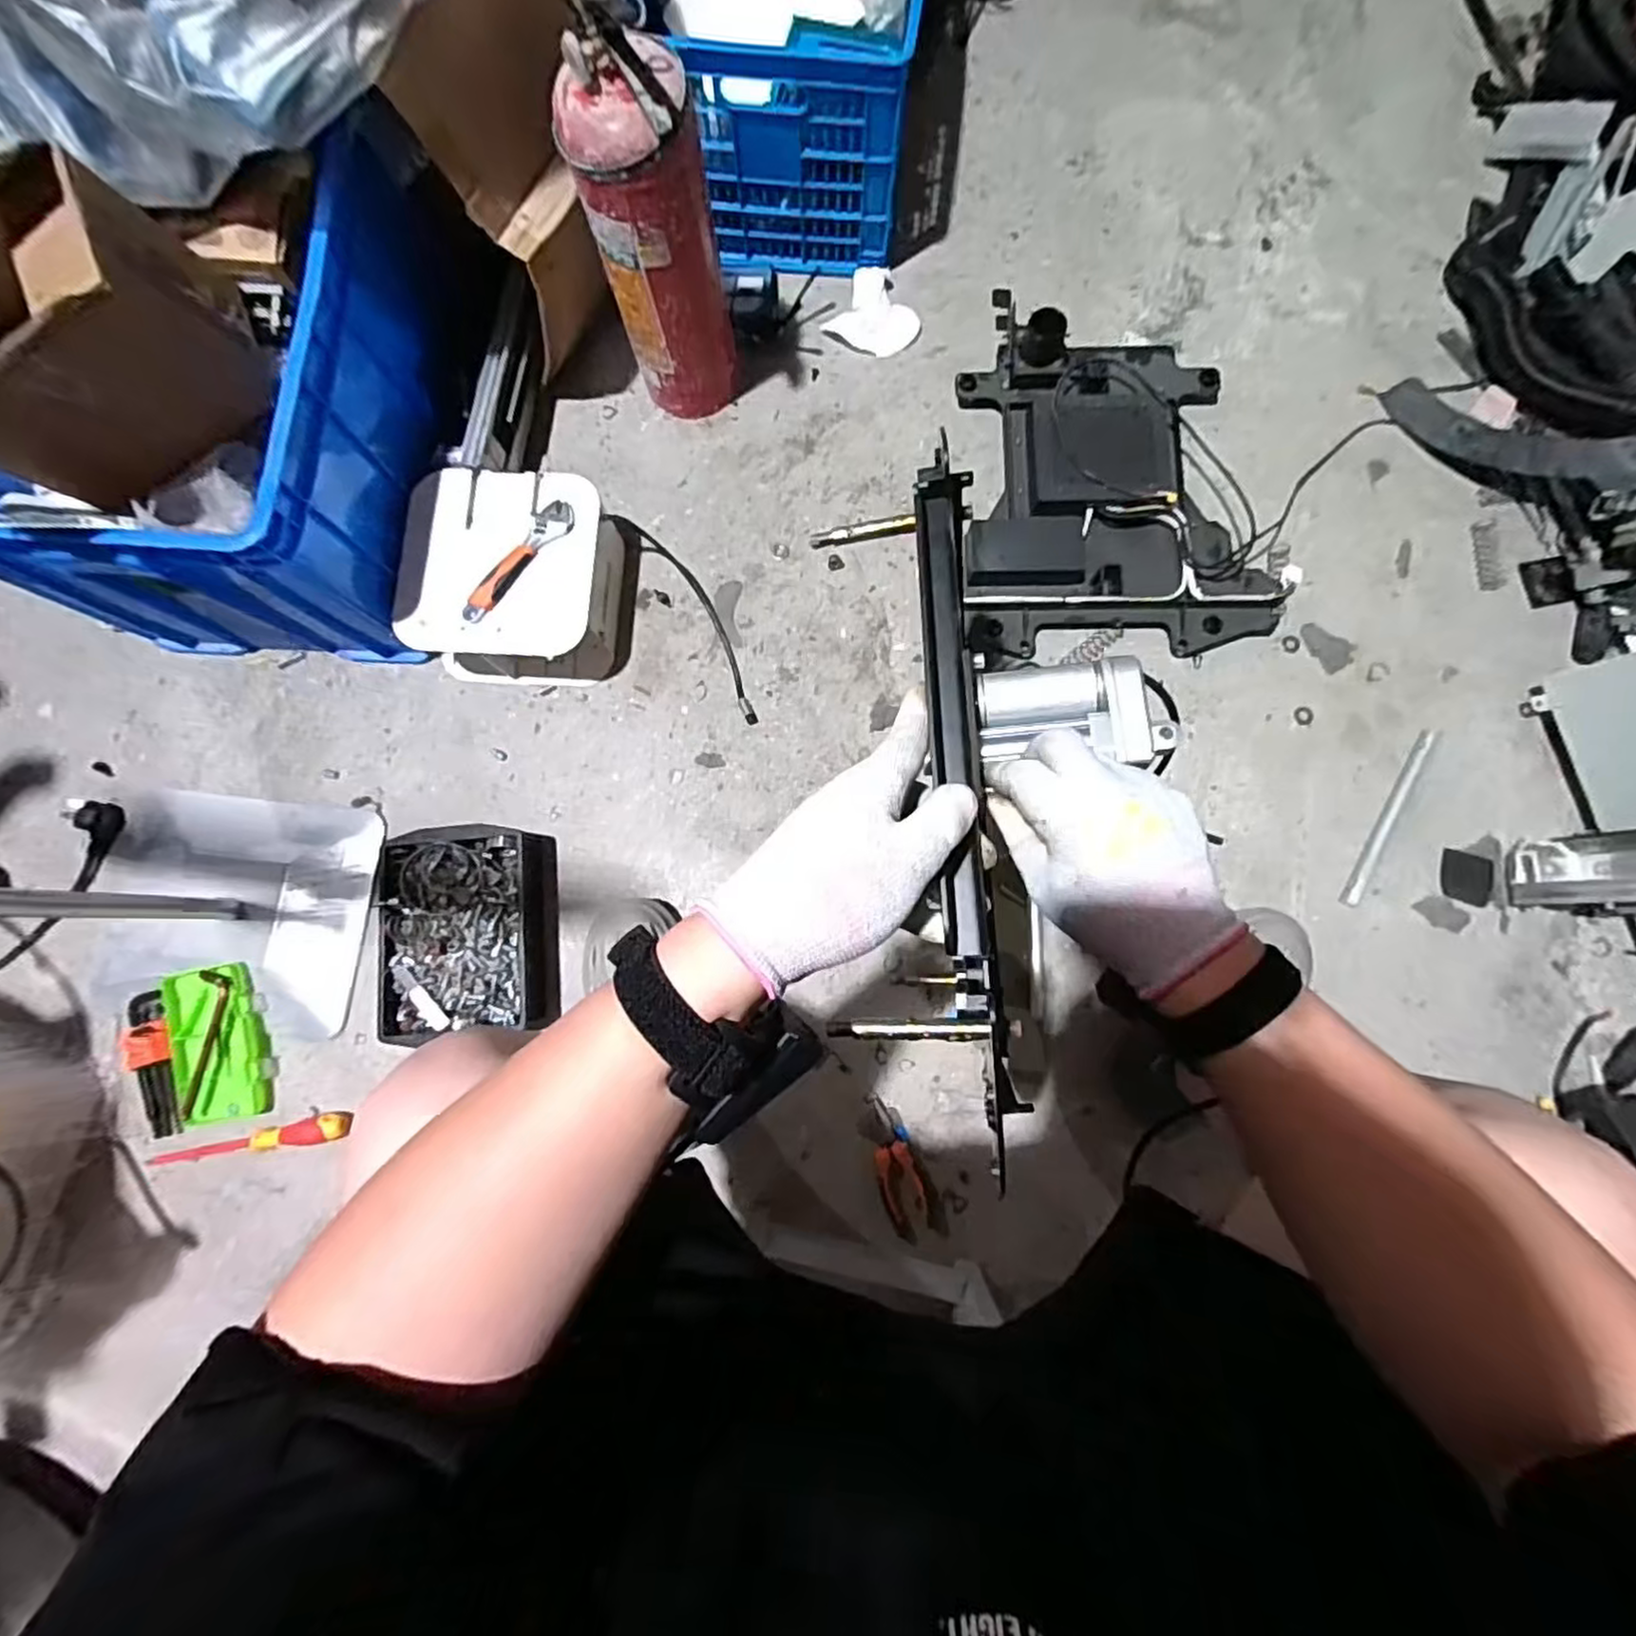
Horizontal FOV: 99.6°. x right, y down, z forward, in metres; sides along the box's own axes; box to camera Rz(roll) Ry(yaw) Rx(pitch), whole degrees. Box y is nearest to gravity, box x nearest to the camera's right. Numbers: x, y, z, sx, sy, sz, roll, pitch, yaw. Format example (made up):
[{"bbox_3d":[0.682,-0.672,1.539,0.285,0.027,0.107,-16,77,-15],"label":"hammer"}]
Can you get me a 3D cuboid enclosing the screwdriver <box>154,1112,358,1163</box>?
[{"bbox_3d":[-0.707,0.408,0.863,0.236,0.028,0.035,-13,83,1],"label":"screwdriver"}]

